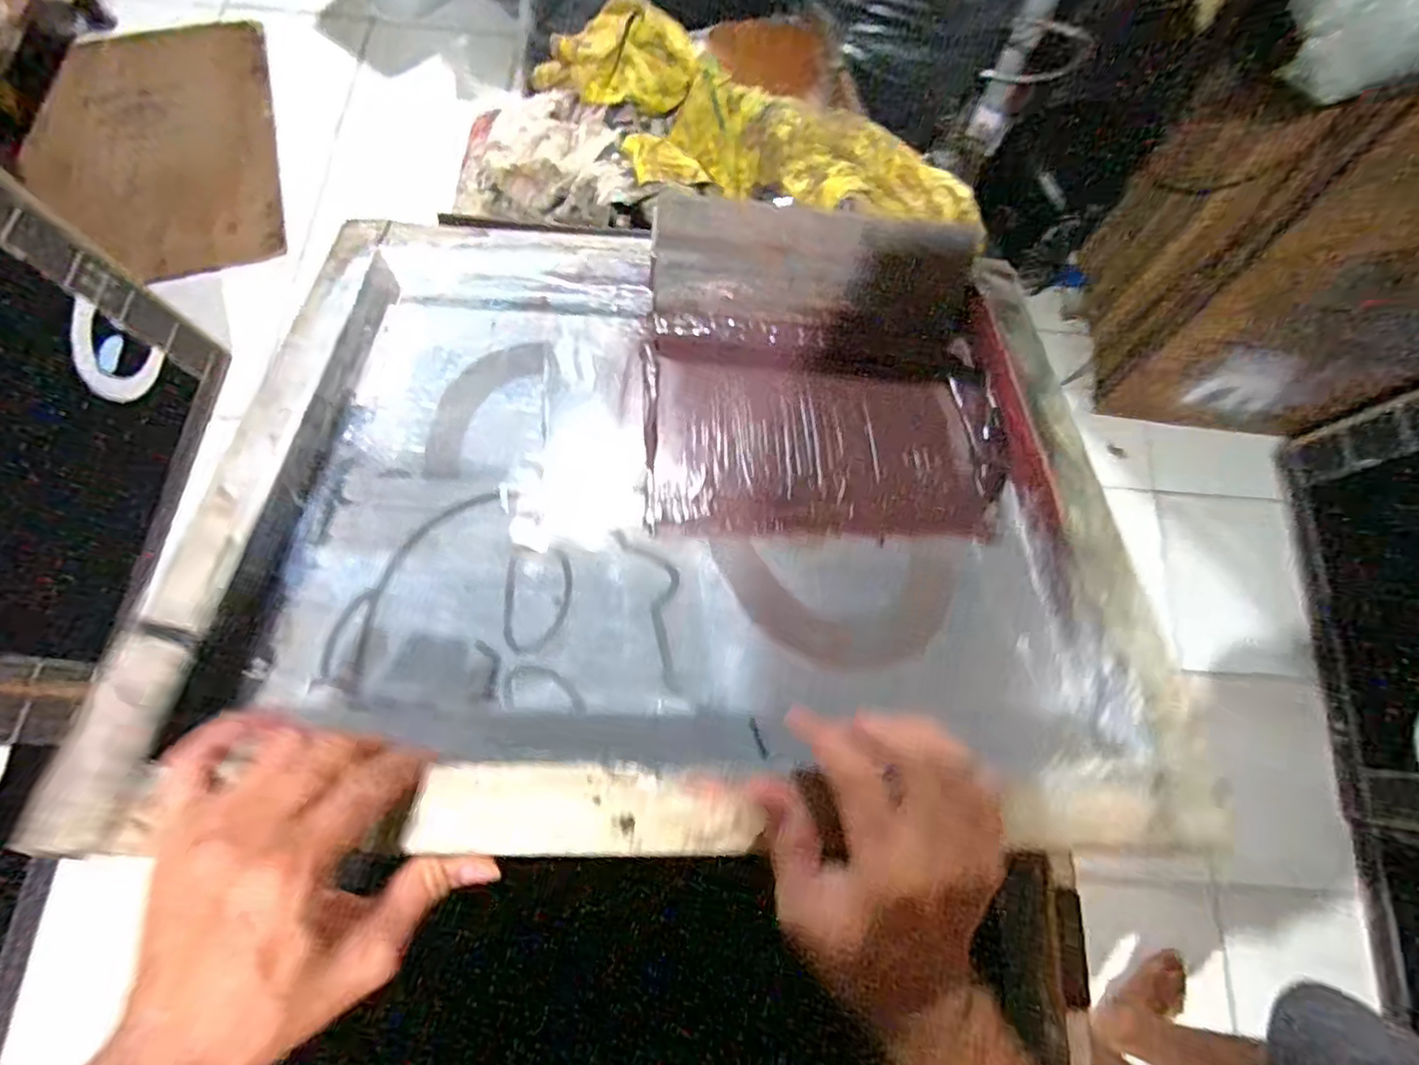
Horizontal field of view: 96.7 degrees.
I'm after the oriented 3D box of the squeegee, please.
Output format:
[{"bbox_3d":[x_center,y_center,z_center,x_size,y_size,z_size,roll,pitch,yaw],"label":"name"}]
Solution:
[{"bbox_3d":[0.082,-0.193,0.503,0.248,0.010,0.115,5,116,-4],"label":"squeegee"}]

